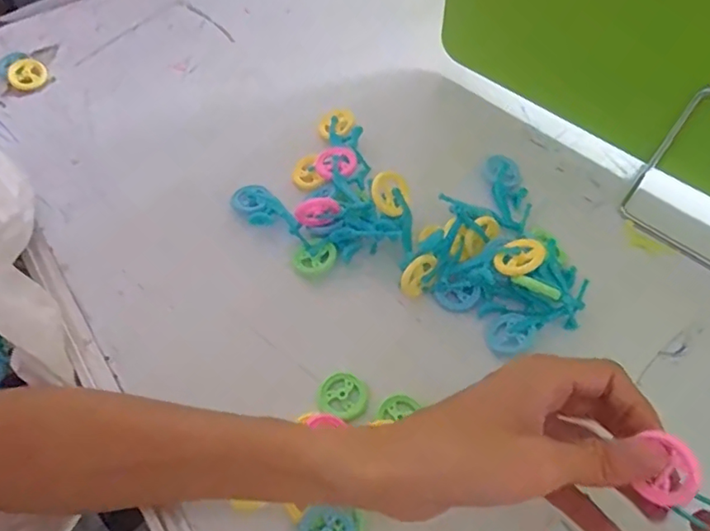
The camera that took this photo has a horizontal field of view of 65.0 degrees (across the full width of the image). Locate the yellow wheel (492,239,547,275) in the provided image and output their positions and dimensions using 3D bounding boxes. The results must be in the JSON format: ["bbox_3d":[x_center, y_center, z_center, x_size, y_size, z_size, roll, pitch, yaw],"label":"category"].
[{"bbox_3d":[0.099,-0.005,0.334,0.029,0.005,0.025,-40,46,-7],"label":"yellow wheel"}]

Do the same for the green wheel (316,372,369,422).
[{"bbox_3d":[-0.007,0.078,0.331,0.028,0.005,0.029,-1,58,2],"label":"green wheel"}]

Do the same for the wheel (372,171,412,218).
[{"bbox_3d":[0.023,-0.047,0.362,0.027,0.004,0.026,0,100,-2],"label":"wheel"}]

